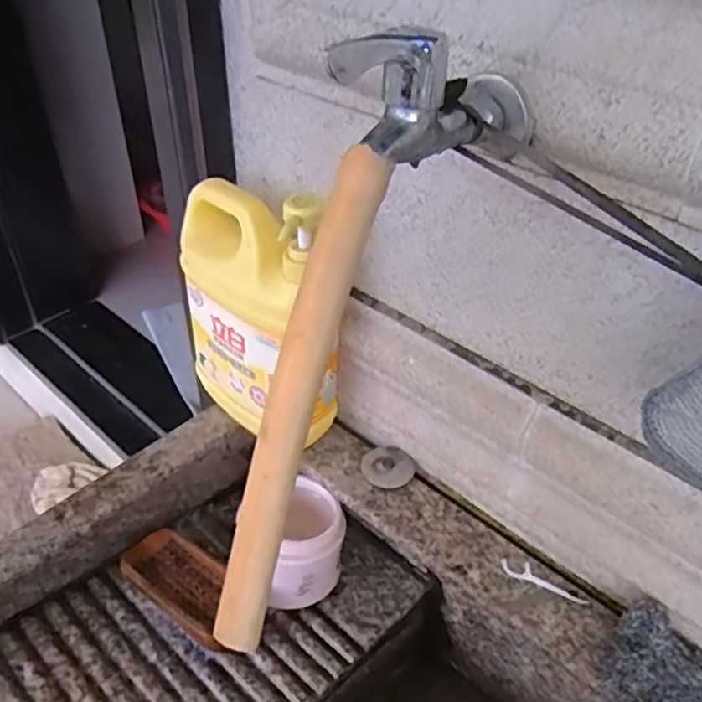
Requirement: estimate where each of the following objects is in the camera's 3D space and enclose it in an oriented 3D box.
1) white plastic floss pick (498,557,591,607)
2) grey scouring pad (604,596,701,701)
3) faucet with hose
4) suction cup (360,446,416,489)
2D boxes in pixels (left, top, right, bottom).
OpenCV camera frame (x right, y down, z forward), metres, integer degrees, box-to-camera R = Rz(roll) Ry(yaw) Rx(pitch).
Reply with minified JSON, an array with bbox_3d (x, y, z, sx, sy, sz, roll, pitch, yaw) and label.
[{"bbox_3d":[0.150,0.178,0.514,0.068,0.004,0.017,19,43,20],"label":"white plastic floss pick"},{"bbox_3d":[0.215,0.220,0.437,0.093,0.017,0.064,41,88,23],"label":"grey scouring pad"},{"bbox_3d":[-0.003,-0.002,0.315,0.047,0.317,0.128,23,2,24],"label":"faucet with hose"},{"bbox_3d":[0.033,0.102,0.587,0.043,0.012,0.041,31,48,30],"label":"suction cup"}]

